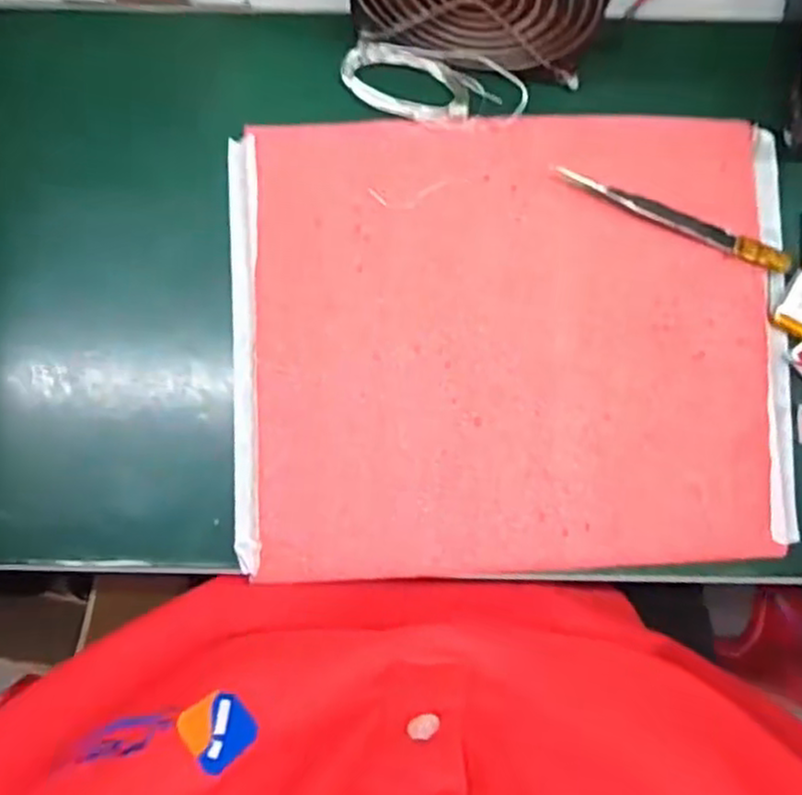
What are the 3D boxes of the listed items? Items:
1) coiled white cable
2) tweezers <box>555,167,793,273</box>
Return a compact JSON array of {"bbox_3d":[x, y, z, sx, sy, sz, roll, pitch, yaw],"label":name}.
[{"bbox_3d":[0.017,-0.164,0.364,0.094,0.016,0.043,5,83,0],"label":"coiled white cable"},{"bbox_3d":[0.141,-0.089,0.358,0.129,0.010,0.014,19,84,2],"label":"tweezers"}]

